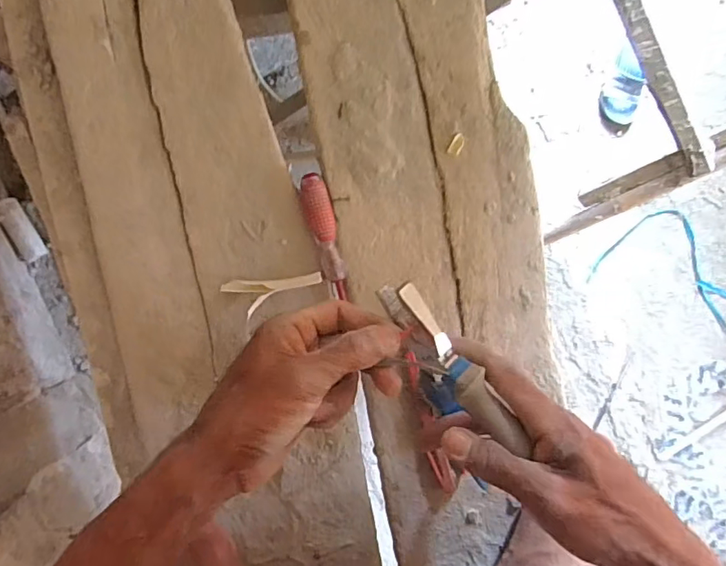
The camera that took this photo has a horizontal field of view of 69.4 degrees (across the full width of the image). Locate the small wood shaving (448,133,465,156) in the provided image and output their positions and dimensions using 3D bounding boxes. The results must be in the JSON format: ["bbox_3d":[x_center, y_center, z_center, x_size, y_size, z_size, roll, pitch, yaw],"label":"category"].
[{"bbox_3d":[0.076,-0.112,0.421,0.010,0.004,0.018,26,94,-6],"label":"small wood shaving"}]

